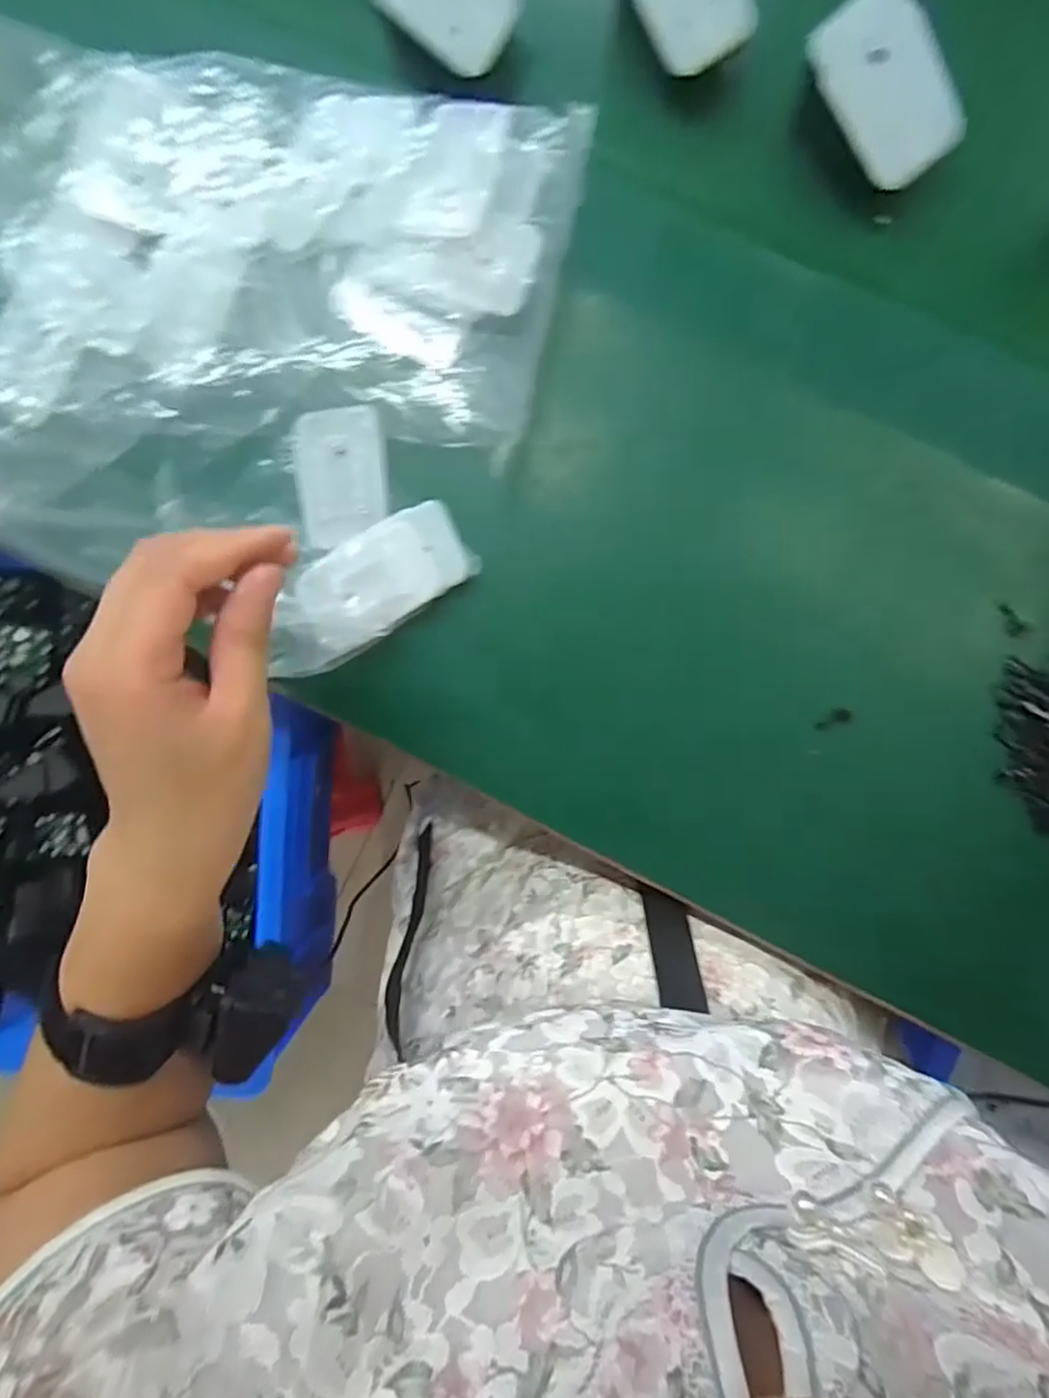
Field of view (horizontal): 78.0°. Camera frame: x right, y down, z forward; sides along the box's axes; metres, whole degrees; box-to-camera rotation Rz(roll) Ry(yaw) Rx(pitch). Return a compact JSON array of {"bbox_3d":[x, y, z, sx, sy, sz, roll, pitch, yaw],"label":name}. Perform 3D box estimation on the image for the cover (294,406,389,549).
[{"bbox_3d":[-0.093,-0.113,0.331,0.045,0.004,0.065,-3,95,4],"label":"cover"}]

